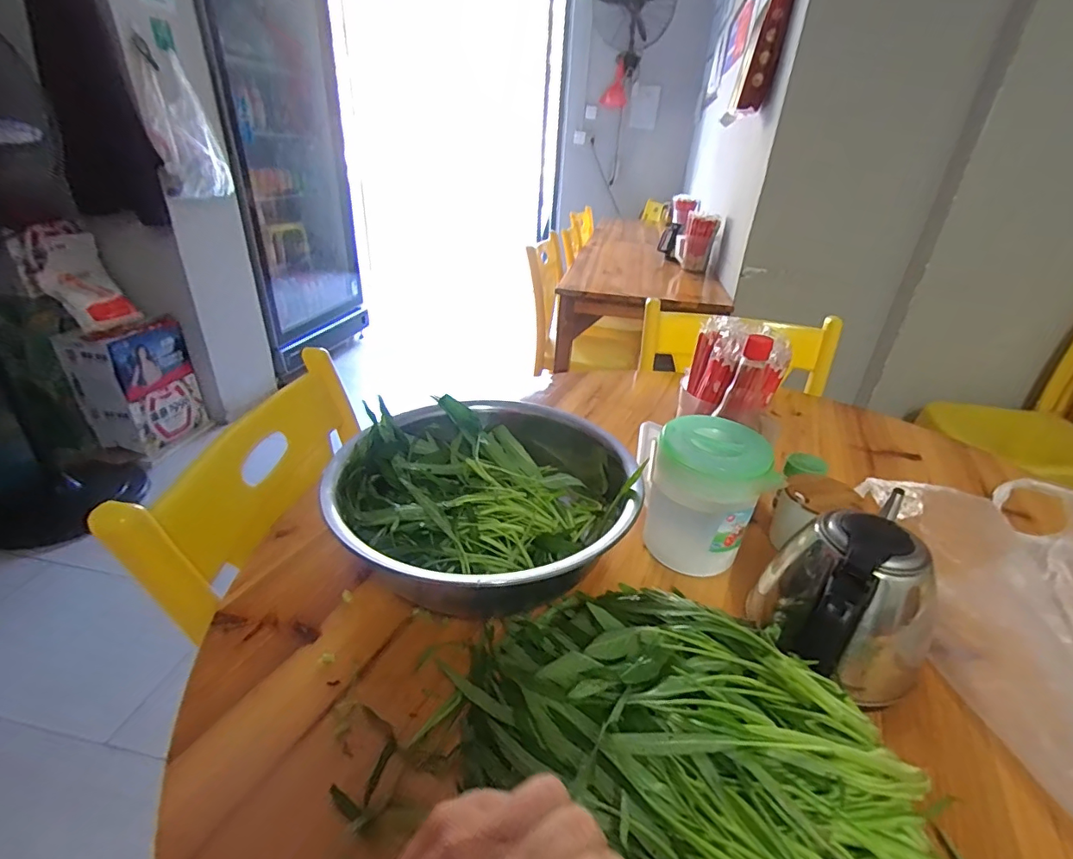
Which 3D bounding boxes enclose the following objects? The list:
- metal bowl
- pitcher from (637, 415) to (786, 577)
[{"bbox_3d":[-0.059,0.079,0.553,0.300,0.102,0.298,2,29,-1],"label":"metal bowl"},{"bbox_3d":[0.181,0.079,0.570,0.125,0.165,0.110,6,29,6],"label":"pitcher"}]

